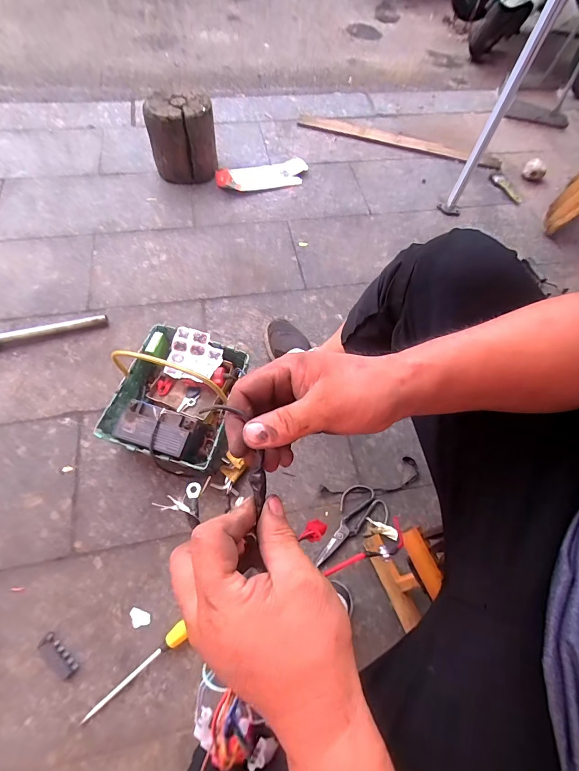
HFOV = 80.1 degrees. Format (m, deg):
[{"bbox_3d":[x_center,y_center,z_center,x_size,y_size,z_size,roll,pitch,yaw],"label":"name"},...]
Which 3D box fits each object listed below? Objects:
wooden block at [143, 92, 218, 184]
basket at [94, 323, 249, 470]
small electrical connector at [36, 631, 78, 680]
[{"bbox_3d":[-0.346,-0.798,1.132,0.209,0.211,0.156,-2,63,-4],"label":"wooden block"},{"bbox_3d":[-0.238,0.002,0.709,0.241,0.233,0.281,17,63,6],"label":"basket"},{"bbox_3d":[-0.398,0.467,0.595,0.080,0.010,0.028,37,67,15],"label":"small electrical connector"}]

